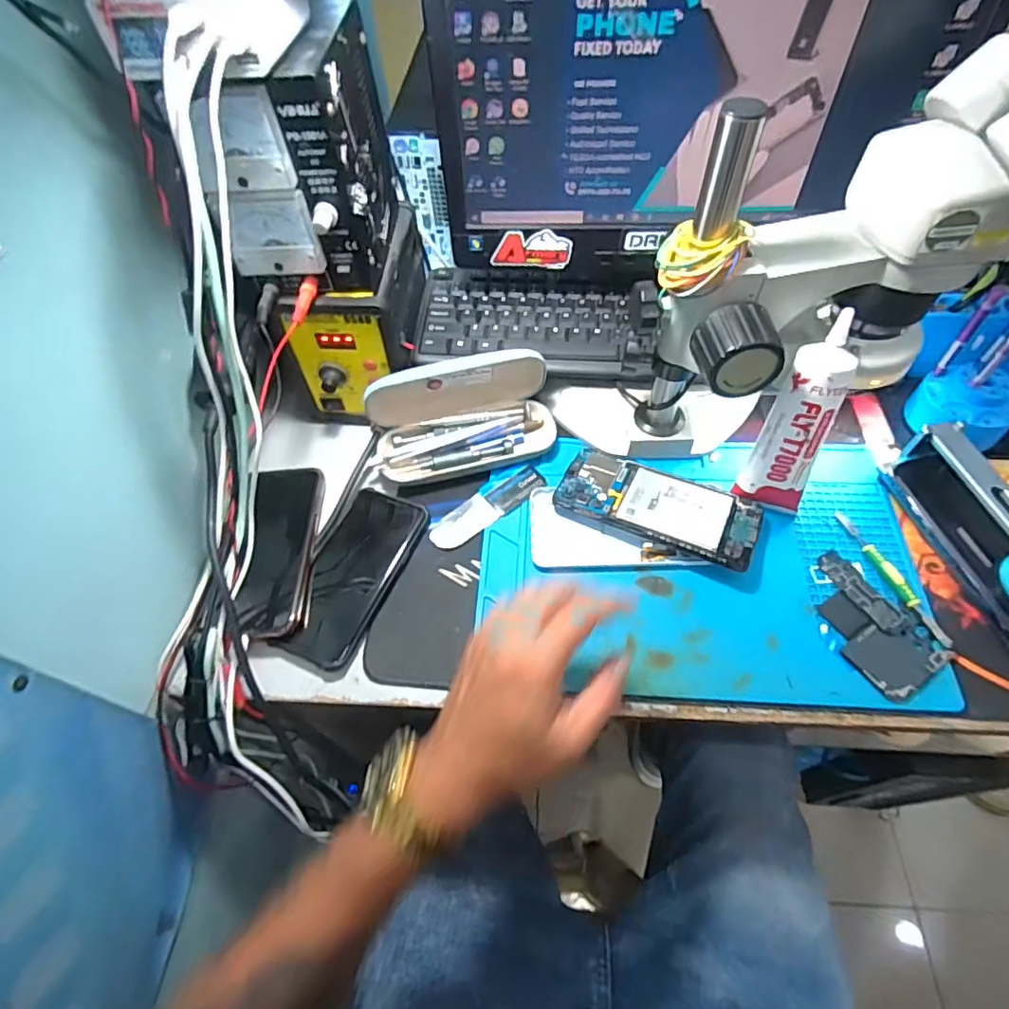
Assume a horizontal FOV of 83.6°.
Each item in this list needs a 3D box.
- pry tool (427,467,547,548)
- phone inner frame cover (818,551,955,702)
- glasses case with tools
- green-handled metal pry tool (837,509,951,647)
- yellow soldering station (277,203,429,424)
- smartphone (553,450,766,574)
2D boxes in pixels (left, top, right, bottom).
[{"bbox_3d":[-0.015,0.003,0.491,0.111,0.005,0.029,-36,63,-19],"label":"pry tool"},{"bbox_3d":[0.267,0.089,0.421,0.062,0.006,0.103,-29,61,-16],"label":"phone inner frame cover"},{"bbox_3d":[-0.036,-0.079,0.499,0.157,0.076,0.076,-13,57,-6],"label":"glasses case with tools"},{"bbox_3d":[0.299,0.054,0.438,0.012,0.009,0.122,-17,58,-9],"label":"green-handled metal pry tool"},{"bbox_3d":[-0.131,-0.173,0.525,0.095,0.129,0.164,2,57,4],"label":"yellow soldering station"},{"bbox_3d":[0.127,0.001,0.471,0.160,0.012,0.072,20,53,19],"label":"smartphone"}]

